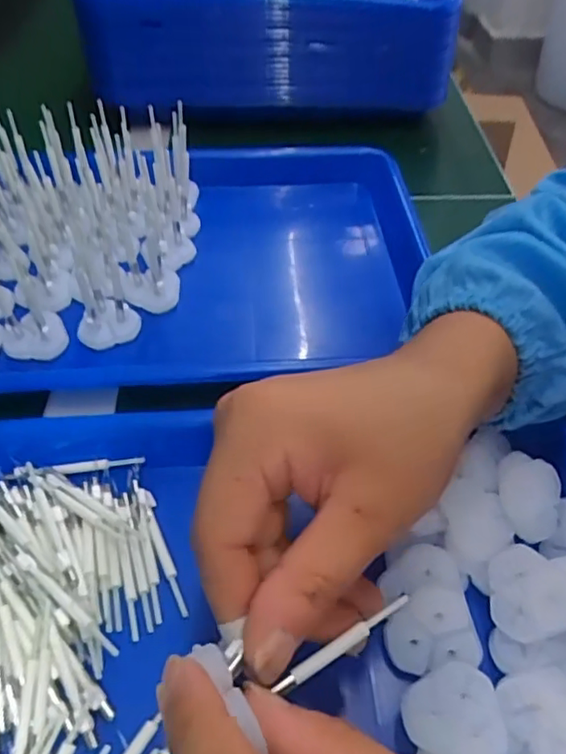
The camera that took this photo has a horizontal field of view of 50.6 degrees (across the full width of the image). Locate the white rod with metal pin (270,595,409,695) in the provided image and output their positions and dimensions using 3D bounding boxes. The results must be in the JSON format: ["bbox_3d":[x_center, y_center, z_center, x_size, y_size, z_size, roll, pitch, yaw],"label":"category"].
[{"bbox_3d":[0.021,0.087,0.198,0.051,0.004,0.005,-25,55,-22],"label":"white rod with metal pin"}]

